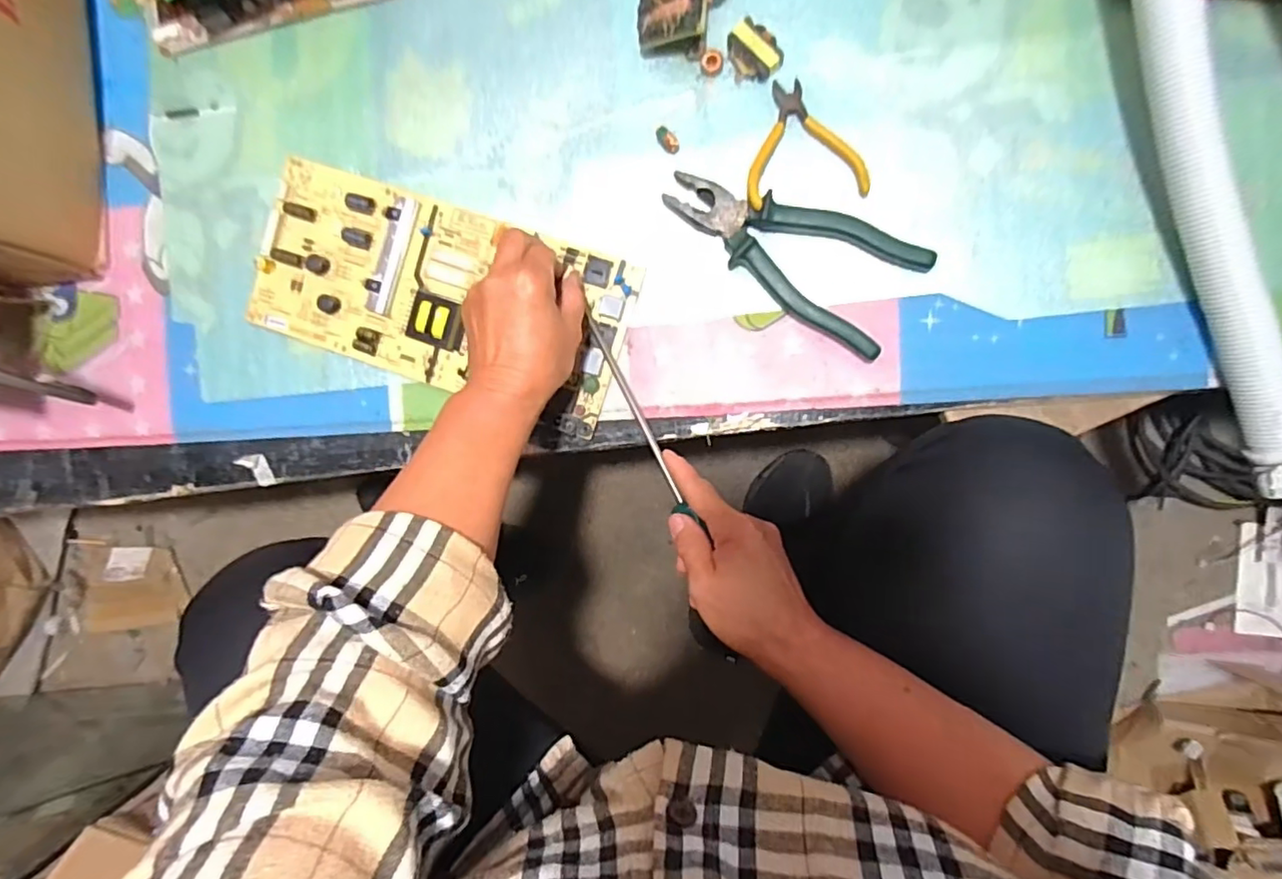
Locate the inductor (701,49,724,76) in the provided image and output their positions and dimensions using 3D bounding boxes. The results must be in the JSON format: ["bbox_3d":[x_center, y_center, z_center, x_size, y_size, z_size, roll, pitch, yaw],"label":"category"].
[{"bbox_3d":[0.053,-0.283,0.456,0.017,0.004,0.017,-3,92,9],"label":"inductor"}]

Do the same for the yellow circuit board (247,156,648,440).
[{"bbox_3d":[-0.168,-0.118,0.495,0.314,0.015,0.142,18,95,6],"label":"yellow circuit board"}]

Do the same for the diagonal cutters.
[{"bbox_3d":[0.115,-0.217,0.440,0.084,0.023,0.091,-11,91,9],"label":"diagonal cutters"}]

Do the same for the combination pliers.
[{"bbox_3d":[0.109,-0.143,0.450,0.188,0.025,0.081,32,96,6],"label":"combination pliers"}]

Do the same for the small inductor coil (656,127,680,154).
[{"bbox_3d":[0.020,-0.227,0.461,0.018,0.016,0.011,42,97,5],"label":"small inductor coil"}]

